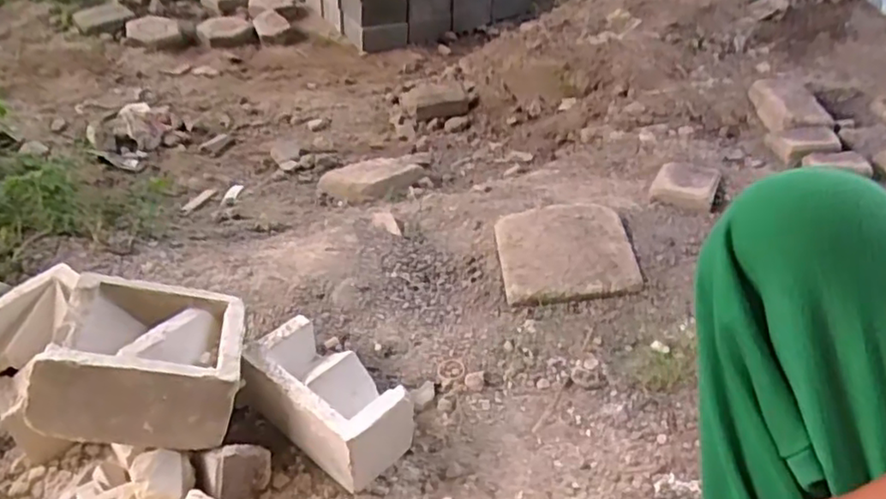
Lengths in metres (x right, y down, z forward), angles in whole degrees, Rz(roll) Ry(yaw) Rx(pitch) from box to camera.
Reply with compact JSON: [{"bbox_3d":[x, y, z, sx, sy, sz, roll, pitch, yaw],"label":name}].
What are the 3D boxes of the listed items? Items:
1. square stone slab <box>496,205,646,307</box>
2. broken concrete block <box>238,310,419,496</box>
[{"bbox_3d":[0.189,-0.001,0.985,0.201,0.041,0.187,-6,37,-3],"label":"square stone slab"},{"bbox_3d":[-0.146,0.179,0.781,0.209,0.099,0.105,25,45,33],"label":"broken concrete block"}]

